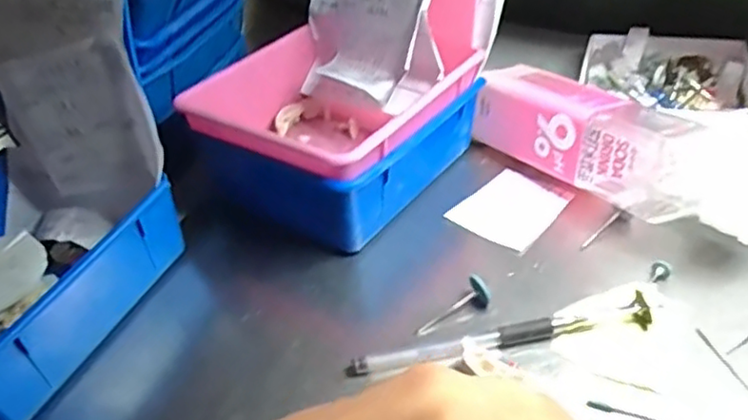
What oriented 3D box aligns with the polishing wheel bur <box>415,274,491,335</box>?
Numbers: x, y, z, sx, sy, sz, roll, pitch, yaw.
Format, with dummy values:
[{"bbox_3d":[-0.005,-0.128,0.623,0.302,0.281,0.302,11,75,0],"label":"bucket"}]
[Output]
[{"bbox_3d":[0.045,0.058,0.378,0.049,0.014,0.012,-35,46,-9],"label":"polishing wheel bur"}]

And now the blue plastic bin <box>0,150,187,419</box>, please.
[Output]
[{"bbox_3d":[-0.231,0.041,0.404,0.158,0.061,0.165,12,44,20],"label":"blue plastic bin"}]

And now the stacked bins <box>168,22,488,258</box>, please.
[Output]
[{"bbox_3d":[-0.026,-0.064,0.481,0.149,0.079,0.163,20,47,30],"label":"stacked bins"}]

